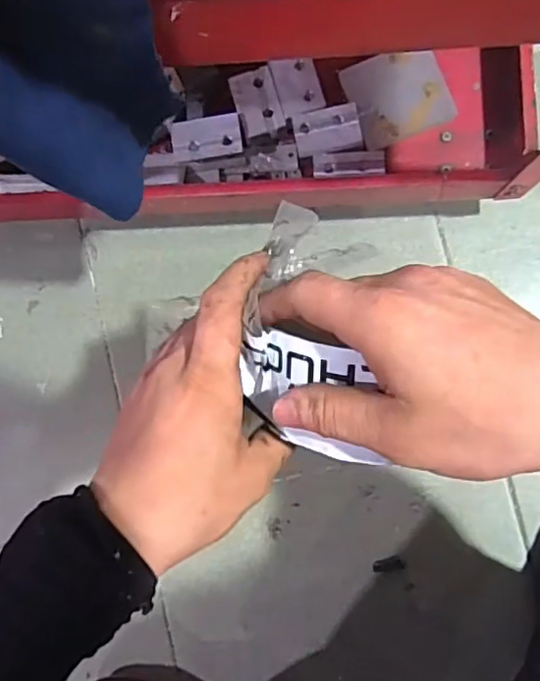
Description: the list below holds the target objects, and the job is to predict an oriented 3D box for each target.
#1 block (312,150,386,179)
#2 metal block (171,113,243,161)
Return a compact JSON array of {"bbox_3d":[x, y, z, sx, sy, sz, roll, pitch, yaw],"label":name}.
[{"bbox_3d":[0.080,-0.177,0.611,0.071,0.014,0.026,0,86,4],"label":"block"},{"bbox_3d":[-0.064,-0.207,0.616,0.069,0.017,0.042,-5,86,4],"label":"metal block"}]

